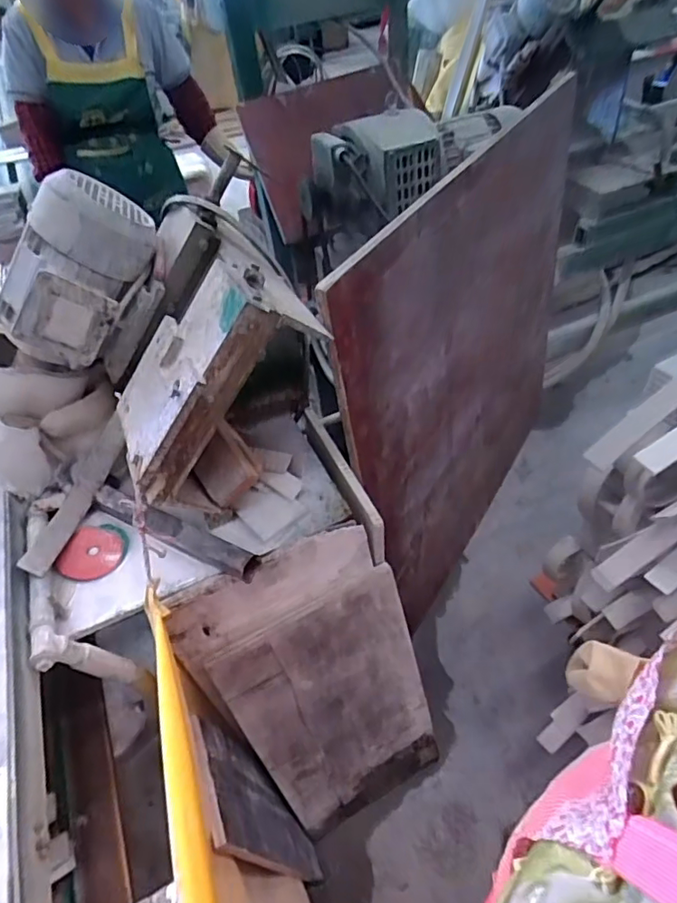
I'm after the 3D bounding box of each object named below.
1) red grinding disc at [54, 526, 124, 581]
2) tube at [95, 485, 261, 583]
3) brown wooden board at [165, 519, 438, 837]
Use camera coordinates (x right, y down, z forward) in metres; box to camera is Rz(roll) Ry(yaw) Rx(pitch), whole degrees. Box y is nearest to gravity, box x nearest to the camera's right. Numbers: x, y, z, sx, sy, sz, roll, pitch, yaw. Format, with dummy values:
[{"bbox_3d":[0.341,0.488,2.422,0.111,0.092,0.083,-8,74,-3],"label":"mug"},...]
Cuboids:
[{"bbox_3d":[-0.348,0.143,0.779,0.078,0.005,0.087,7,45,-4],"label":"red grinding disc"},{"bbox_3d":[-0.240,0.111,0.779,0.288,0.038,0.046,20,51,25],"label":"tube"},{"bbox_3d":[-0.006,0.406,0.919,0.310,0.652,0.021,-28,32,-14],"label":"brown wooden board"}]

